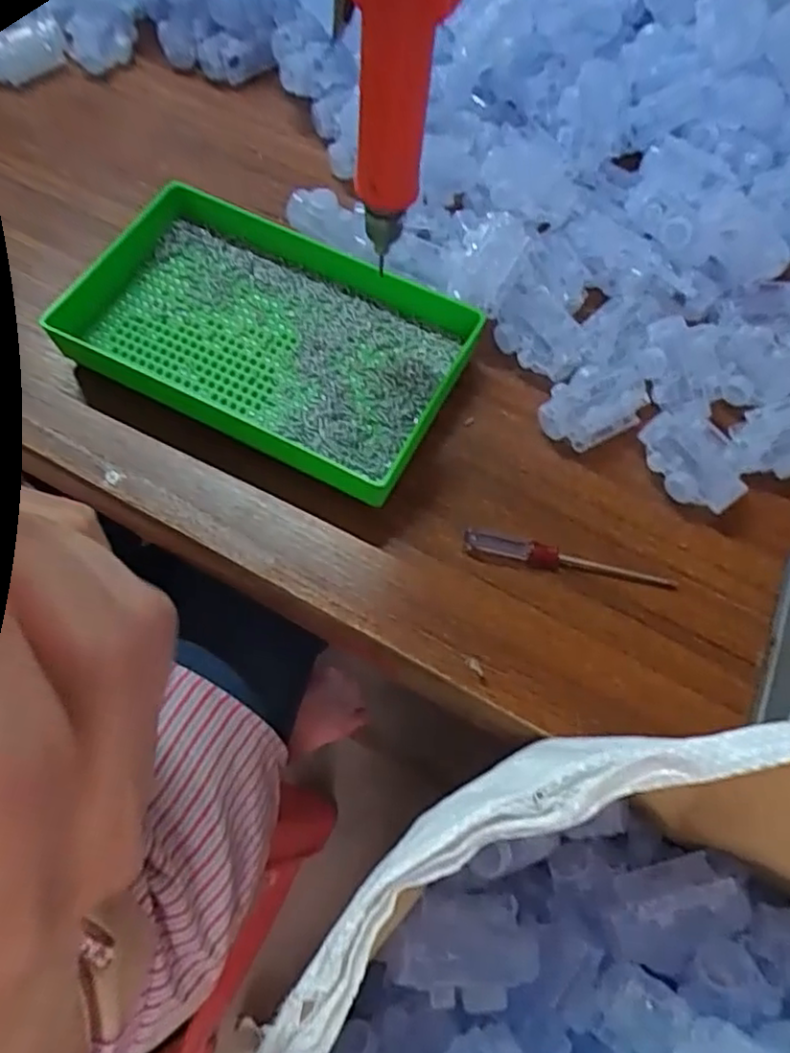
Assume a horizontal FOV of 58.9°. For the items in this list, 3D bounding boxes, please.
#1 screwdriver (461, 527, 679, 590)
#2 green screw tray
[{"bbox_3d":[0.105,0.021,0.419,0.128,0.010,0.014,11,68,4],"label":"screwdriver"},{"bbox_3d":[-0.090,-0.127,0.470,0.259,0.040,0.154,24,69,9],"label":"green screw tray"}]

